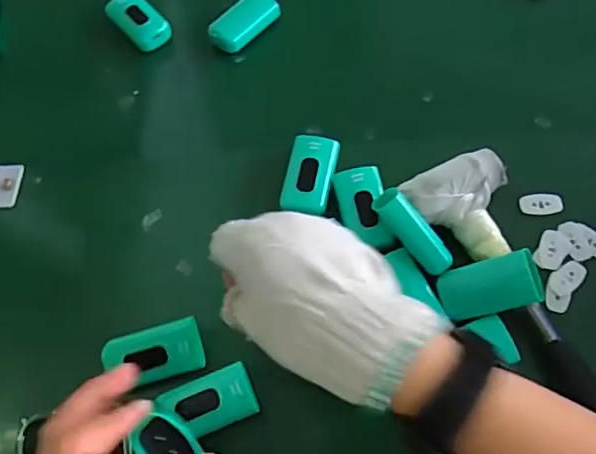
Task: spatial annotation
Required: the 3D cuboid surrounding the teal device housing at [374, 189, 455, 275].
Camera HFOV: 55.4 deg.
[{"bbox_3d":[0.082,0.003,0.401,0.019,0.018,0.069,-41,95,-16],"label":"teal device housing"}]

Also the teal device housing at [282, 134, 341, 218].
[{"bbox_3d":[0.010,-0.043,0.448,0.036,0.012,0.065,10,65,8],"label":"teal device housing"}]

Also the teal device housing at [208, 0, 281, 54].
[{"bbox_3d":[-0.051,-0.195,0.541,0.036,0.018,0.071,37,71,19],"label":"teal device housing"}]

